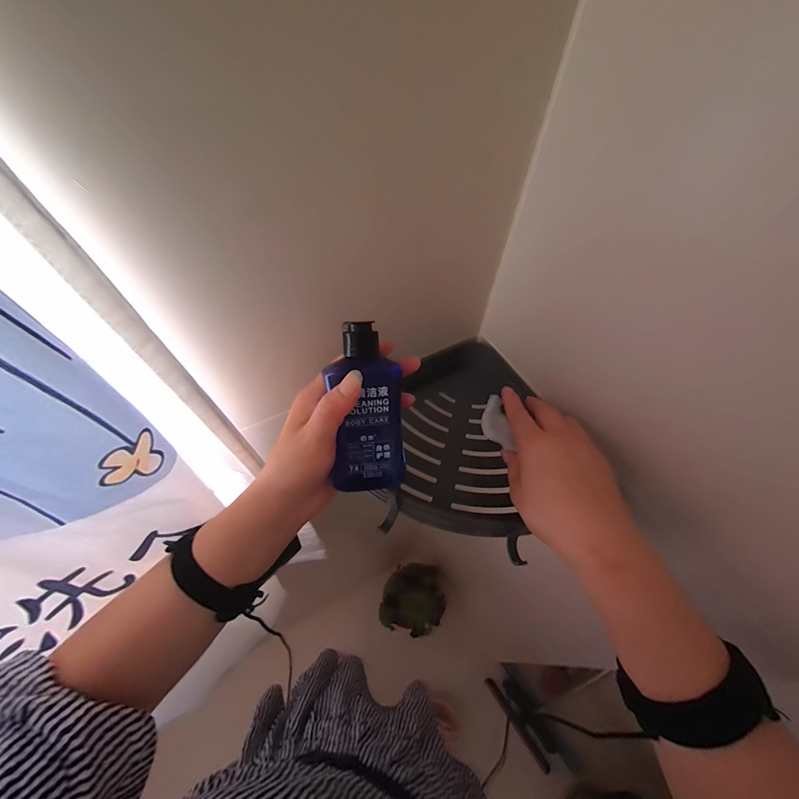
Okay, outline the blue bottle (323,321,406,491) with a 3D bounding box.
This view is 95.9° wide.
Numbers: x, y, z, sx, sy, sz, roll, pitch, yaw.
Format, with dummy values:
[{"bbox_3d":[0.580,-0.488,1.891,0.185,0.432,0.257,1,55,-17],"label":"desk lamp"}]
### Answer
[{"bbox_3d":[-0.024,0.008,0.272,0.053,0.025,0.128,-3,98,-5],"label":"blue bottle"}]

